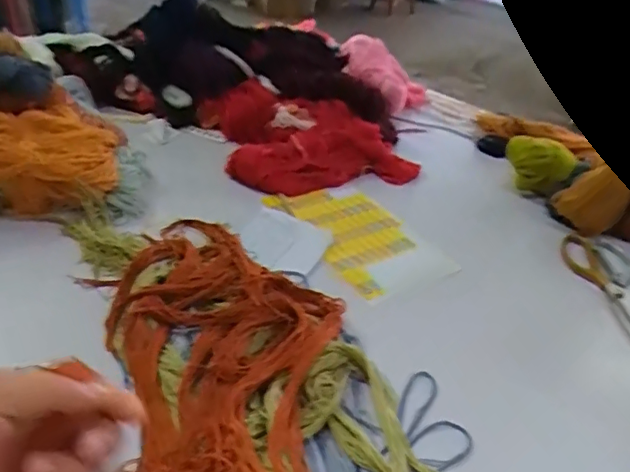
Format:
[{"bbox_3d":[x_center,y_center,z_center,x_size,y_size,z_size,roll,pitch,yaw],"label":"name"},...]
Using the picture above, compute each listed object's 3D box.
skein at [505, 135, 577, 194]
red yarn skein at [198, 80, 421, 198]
[{"bbox_3d":[0.356,-0.109,0.905,0.102,0.094,0.055,26,38,24],"label":"skein"},{"bbox_3d":[-0.019,-0.171,0.957,0.297,0.079,0.281,-8,38,-23],"label":"red yarn skein"}]

